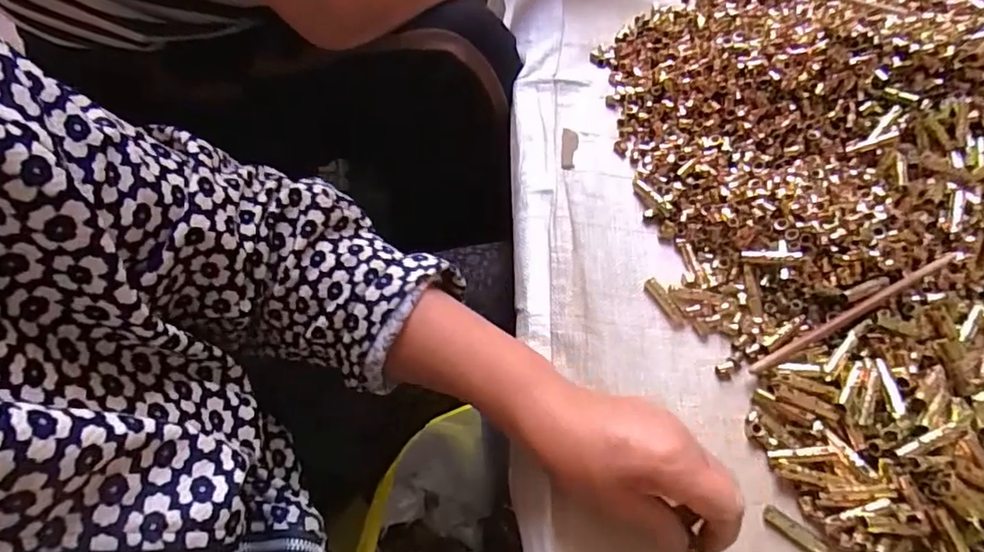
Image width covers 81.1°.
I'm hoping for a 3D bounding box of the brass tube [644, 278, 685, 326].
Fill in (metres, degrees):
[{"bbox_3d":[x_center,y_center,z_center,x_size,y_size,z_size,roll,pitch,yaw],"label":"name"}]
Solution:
[{"bbox_3d":[0.126,0.018,0.417,0.010,0.006,0.039,-26,66,-15],"label":"brass tube"}]

